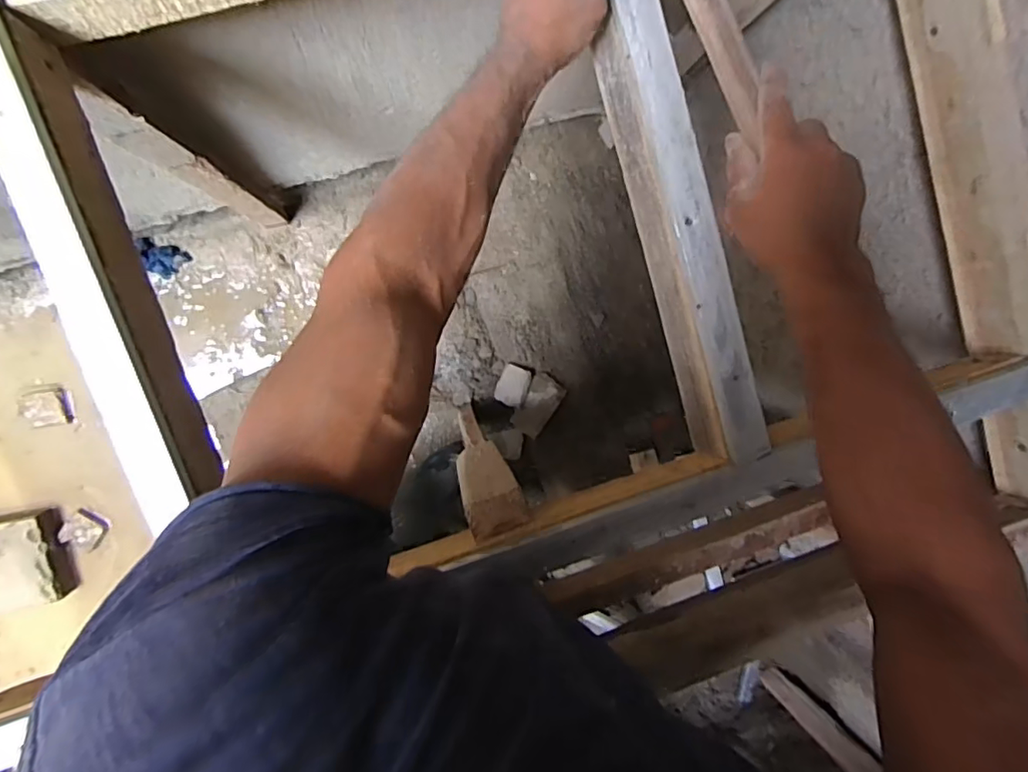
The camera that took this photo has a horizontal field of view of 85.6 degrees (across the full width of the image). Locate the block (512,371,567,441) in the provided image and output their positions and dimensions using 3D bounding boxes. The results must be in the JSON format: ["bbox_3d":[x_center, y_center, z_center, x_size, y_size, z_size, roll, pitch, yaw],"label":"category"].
[{"bbox_3d":[0.058,0.048,1.347,0.083,0.027,0.148,31,91,-9],"label":"block"}]

